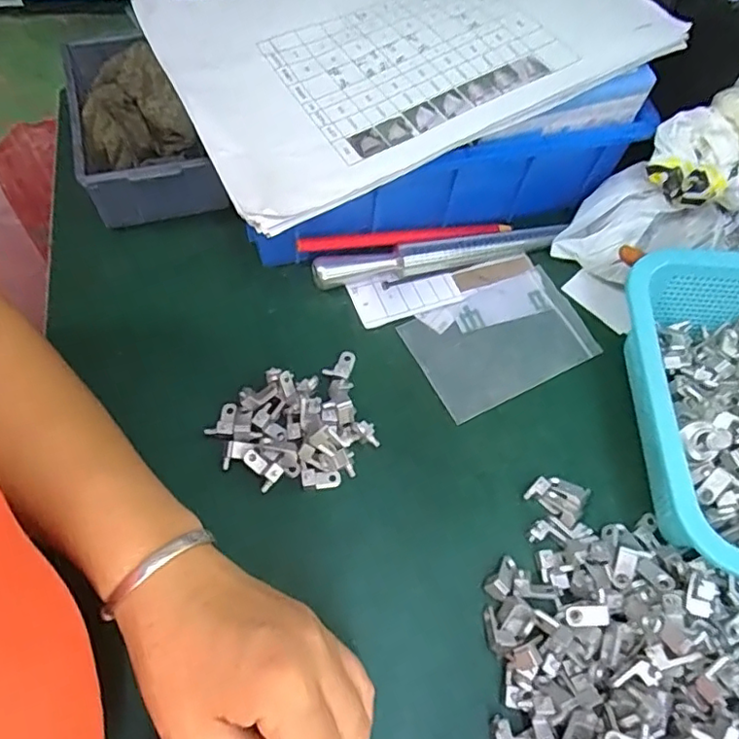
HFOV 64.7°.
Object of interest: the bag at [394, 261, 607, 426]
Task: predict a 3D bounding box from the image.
[{"bbox_3d":[0.090,-0.021,0.400,0.120,0.004,0.078,-24,67,-15],"label":"bag"}]

